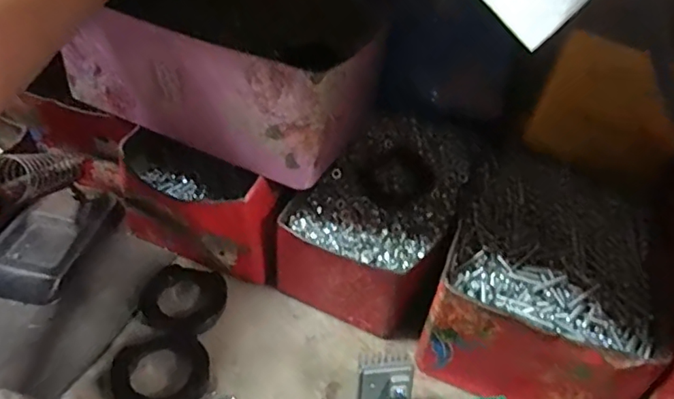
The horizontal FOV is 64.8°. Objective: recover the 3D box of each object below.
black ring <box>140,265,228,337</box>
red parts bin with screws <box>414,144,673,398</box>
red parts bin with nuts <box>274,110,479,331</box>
[{"bbox_3d":[-0.108,0.070,0.378,0.057,0.011,0.051,11,42,5],"label":"black ring"},{"bbox_3d":[0.146,0.055,0.375,0.122,0.084,0.170,20,43,15],"label":"red parts bin with screws"},{"bbox_3d":[0.034,0.011,0.422,0.114,0.070,0.176,19,43,14],"label":"red parts bin with nuts"}]

